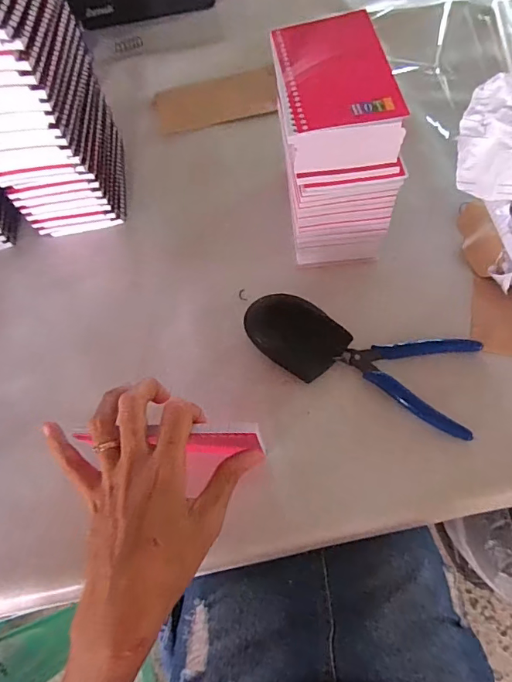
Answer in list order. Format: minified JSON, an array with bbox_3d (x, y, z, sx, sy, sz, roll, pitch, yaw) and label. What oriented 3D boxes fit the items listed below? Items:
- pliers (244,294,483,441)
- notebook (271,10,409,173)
[{"bbox_3d":[0.087,0.011,0.385,0.198,0.026,0.082,14,66,12],"label":"pliers"},{"bbox_3d":[0.061,-0.197,0.360,0.087,0.042,0.132,-7,63,2],"label":"notebook"}]

